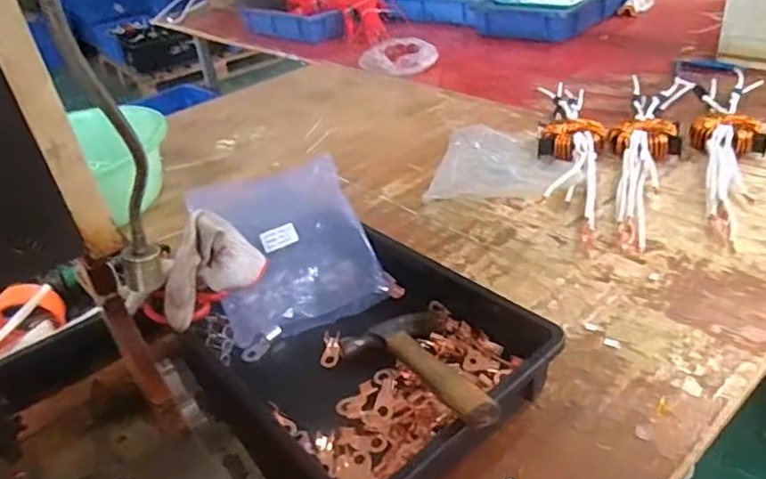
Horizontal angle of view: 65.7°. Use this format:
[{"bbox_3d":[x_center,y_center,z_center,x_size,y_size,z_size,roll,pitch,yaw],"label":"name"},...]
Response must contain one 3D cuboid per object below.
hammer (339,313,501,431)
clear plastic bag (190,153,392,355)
[{"bbox_3d":[0.038,0.109,0.517,0.101,0.023,0.197,-19,15,-16],"label":"hammer"},{"bbox_3d":[-0.112,0.008,0.692,0.175,0.100,0.203,-18,36,-14],"label":"clear plastic bag"}]

